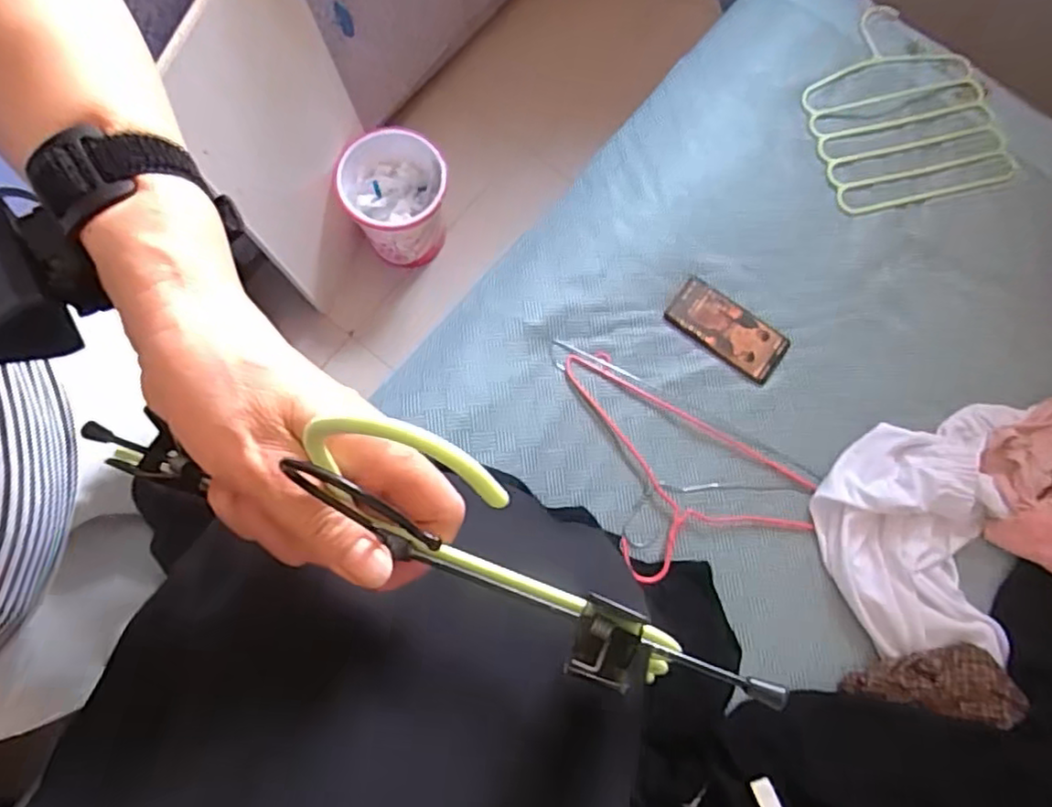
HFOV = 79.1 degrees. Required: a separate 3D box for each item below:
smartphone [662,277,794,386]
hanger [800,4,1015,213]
[{"bbox_3d":[0.275,-0.101,0.871,0.164,0.007,0.084,33,78,9],"label":"smartphone"},{"bbox_3d":[0.556,-0.452,0.955,0.267,0.027,0.319,-12,75,-2],"label":"hanger"}]

